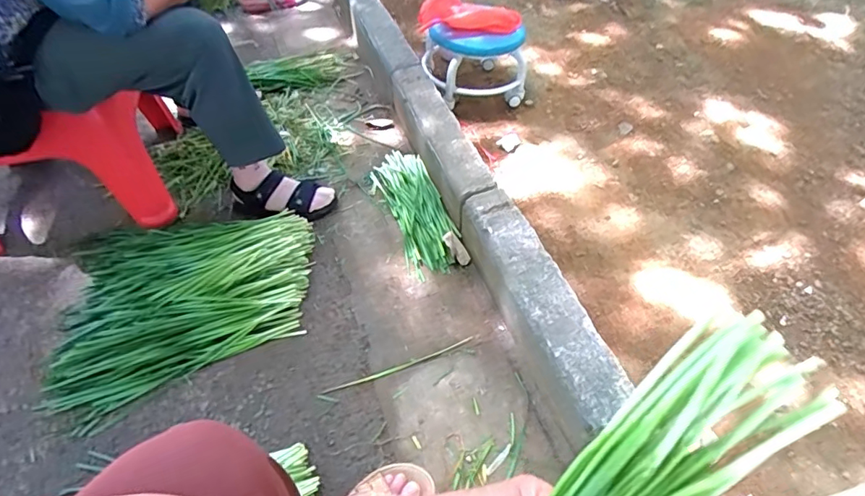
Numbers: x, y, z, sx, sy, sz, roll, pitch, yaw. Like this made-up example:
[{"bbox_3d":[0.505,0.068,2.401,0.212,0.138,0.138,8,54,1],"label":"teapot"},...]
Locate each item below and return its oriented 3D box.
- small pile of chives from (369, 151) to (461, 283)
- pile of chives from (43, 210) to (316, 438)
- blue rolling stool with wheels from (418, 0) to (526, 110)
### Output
[{"bbox_3d":[-0.042,-0.090,1.131,0.136,0.039,0.360,-14,51,-10],"label":"small pile of chives"},{"bbox_3d":[-0.466,0.080,0.964,0.453,0.081,0.420,-10,51,-7],"label":"pile of chives"},{"bbox_3d":[0.109,-0.520,1.324,0.268,0.258,0.255,2,50,3],"label":"blue rolling stool with wheels"}]

